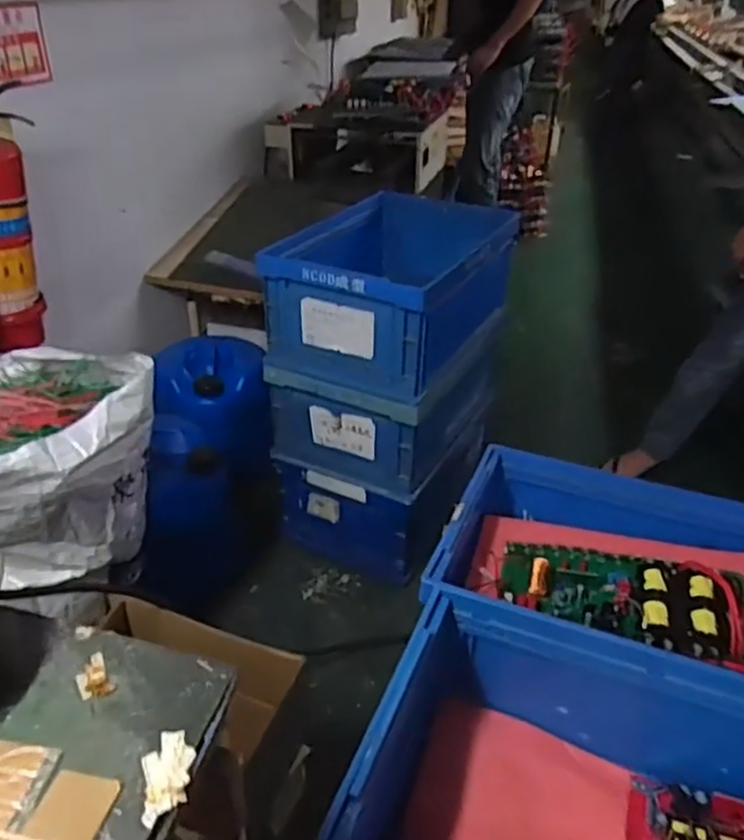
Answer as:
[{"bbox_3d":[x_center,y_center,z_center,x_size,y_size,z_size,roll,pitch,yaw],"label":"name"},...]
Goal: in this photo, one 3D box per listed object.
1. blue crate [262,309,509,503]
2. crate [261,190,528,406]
[{"bbox_3d":[0.048,-0.070,1.676,0.427,0.262,0.459,15,35,21],"label":"blue crate"},{"bbox_3d":[0.061,-0.302,1.572,0.374,0.244,0.586,18,36,24],"label":"crate"}]

